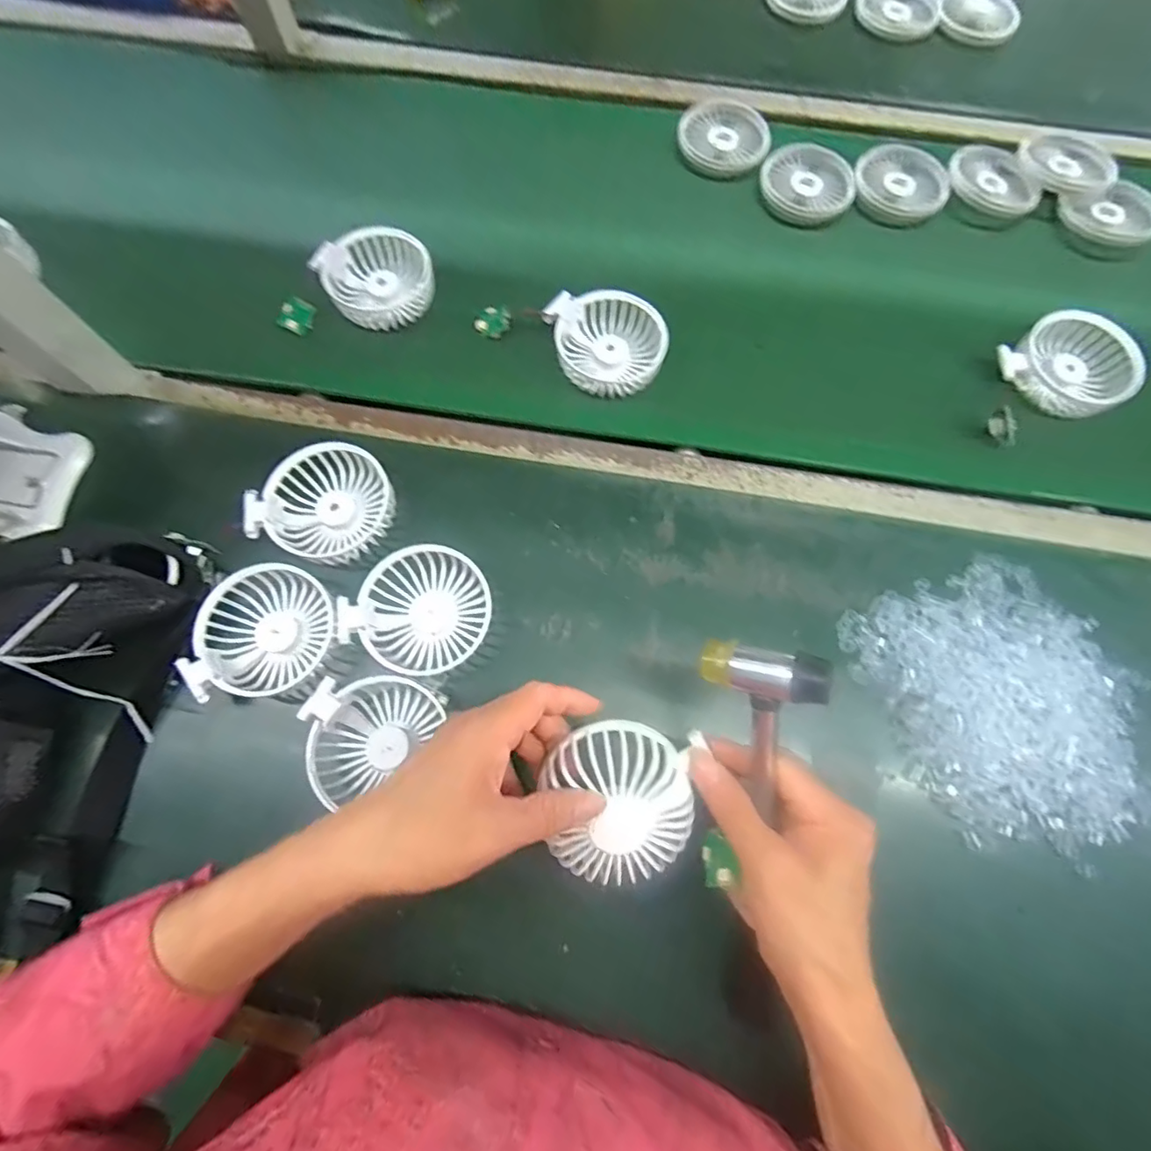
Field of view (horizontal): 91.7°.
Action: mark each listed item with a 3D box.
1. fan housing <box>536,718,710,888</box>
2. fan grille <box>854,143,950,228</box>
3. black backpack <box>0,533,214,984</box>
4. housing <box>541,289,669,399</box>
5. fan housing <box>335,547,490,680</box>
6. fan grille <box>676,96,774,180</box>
[{"bbox_3d":[0.023,0.124,0.306,0.081,0.035,0.084,8,74,2],"label":"fan housing"},{"bbox_3d":[0.312,-0.376,0.539,0.088,0.017,0.088,0,74,0],"label":"fan grille"},{"bbox_3d":[-0.348,0.091,0.336,0.139,0.081,0.274,16,74,4],"label":"black backpack"},{"bbox_3d":[0.025,-0.197,0.472,0.100,0.027,0.083,10,74,2],"label":"housing"},{"bbox_3d":[-0.107,0.025,0.396,0.082,0.032,0.093,42,78,11],"label":"fan housing"},{"bbox_3d":[0.147,-0.439,0.560,0.087,0.016,0.093,0,74,0],"label":"fan grille"}]

